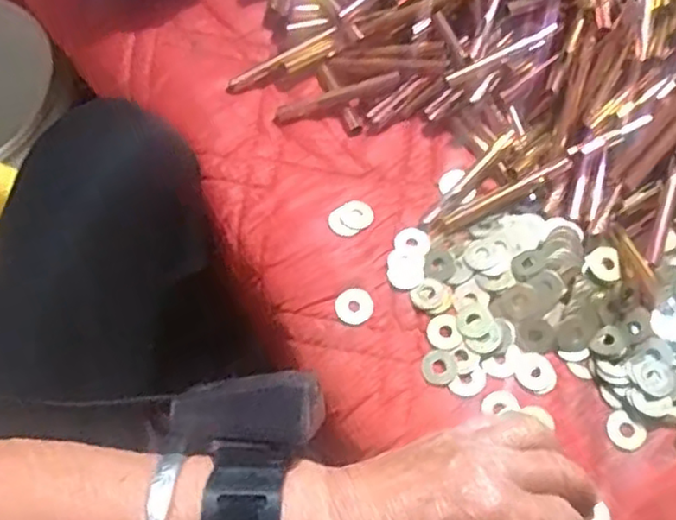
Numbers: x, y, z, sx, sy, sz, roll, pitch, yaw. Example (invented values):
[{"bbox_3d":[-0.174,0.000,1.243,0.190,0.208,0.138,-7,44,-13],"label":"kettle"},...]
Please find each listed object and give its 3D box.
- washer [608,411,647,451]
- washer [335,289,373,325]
[{"bbox_3d":[0.165,0.099,0.385,0.021,0.004,0.019,35,70,16],"label":"washer"},{"bbox_3d":[0.010,0.029,0.420,0.024,0.004,0.022,2,75,-8],"label":"washer"}]

